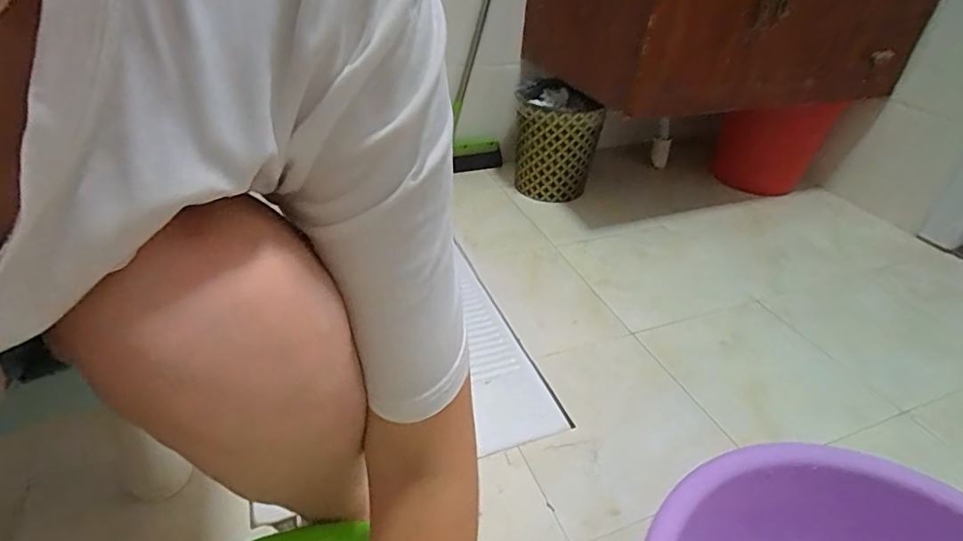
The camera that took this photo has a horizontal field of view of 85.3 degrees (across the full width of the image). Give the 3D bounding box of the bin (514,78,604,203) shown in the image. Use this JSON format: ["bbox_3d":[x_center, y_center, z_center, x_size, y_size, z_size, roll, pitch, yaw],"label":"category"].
[{"bbox_3d":[0.173,-0.298,1.284,0.190,0.287,0.172,8,35,4],"label":"bin"}]

